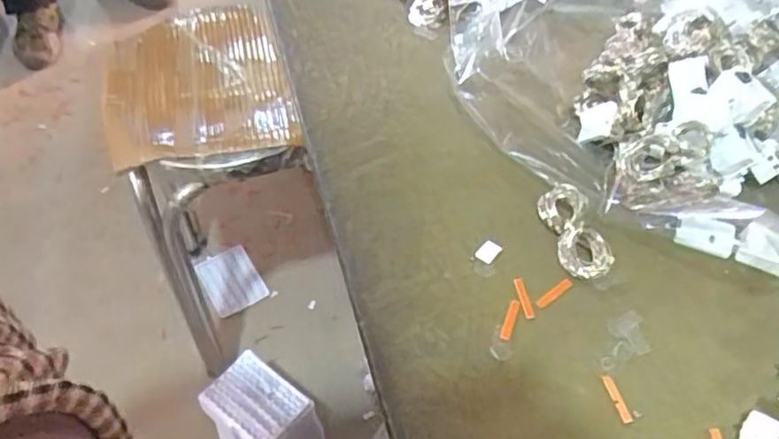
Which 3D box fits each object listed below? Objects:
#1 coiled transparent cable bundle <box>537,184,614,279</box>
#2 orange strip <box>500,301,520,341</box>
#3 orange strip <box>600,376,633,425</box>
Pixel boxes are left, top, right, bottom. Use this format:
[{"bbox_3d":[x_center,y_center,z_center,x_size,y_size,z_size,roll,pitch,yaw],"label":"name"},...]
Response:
[{"bbox_3d":[0.094,0.005,0.318,0.024,0.016,0.047,-11,51,-5],"label":"coiled transparent cable bundle"},{"bbox_3d":[0.056,0.046,0.295,0.004,0.004,0.022,16,54,17],"label":"orange strip"},{"bbox_3d":[0.097,0.076,0.272,0.004,0.004,0.022,-15,52,-4],"label":"orange strip"}]

